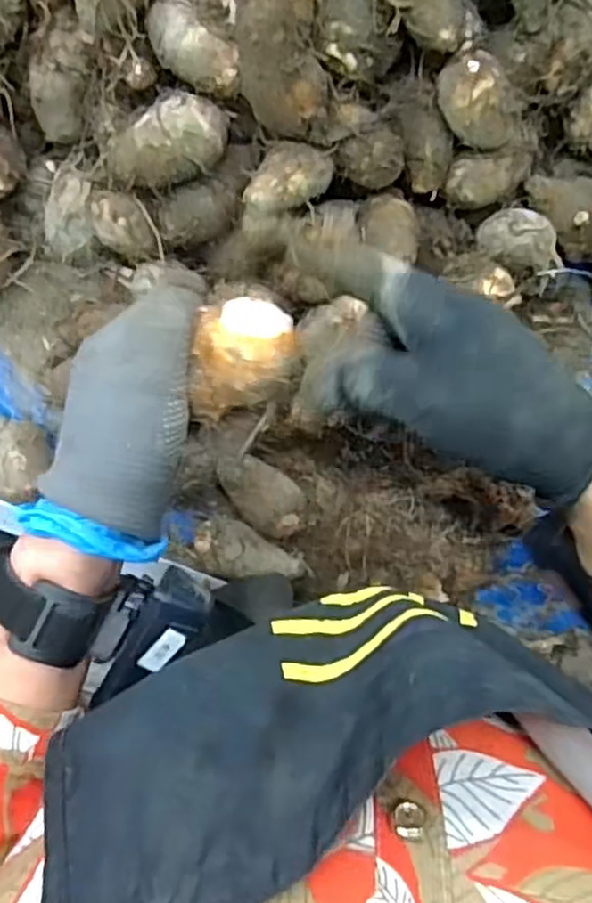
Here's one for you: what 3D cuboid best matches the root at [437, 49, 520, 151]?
[{"bbox_3d":[0.105,-0.197,0.404,0.046,0.042,0.043,-16,83,1],"label":"root"}]

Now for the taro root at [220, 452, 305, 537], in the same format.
[{"bbox_3d":[-0.022,0.027,0.466,0.064,0.032,0.035,41,87,7],"label":"taro root"}]

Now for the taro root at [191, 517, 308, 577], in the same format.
[{"bbox_3d":[-0.031,0.068,0.470,0.072,0.030,0.034,19,84,5],"label":"taro root"}]

